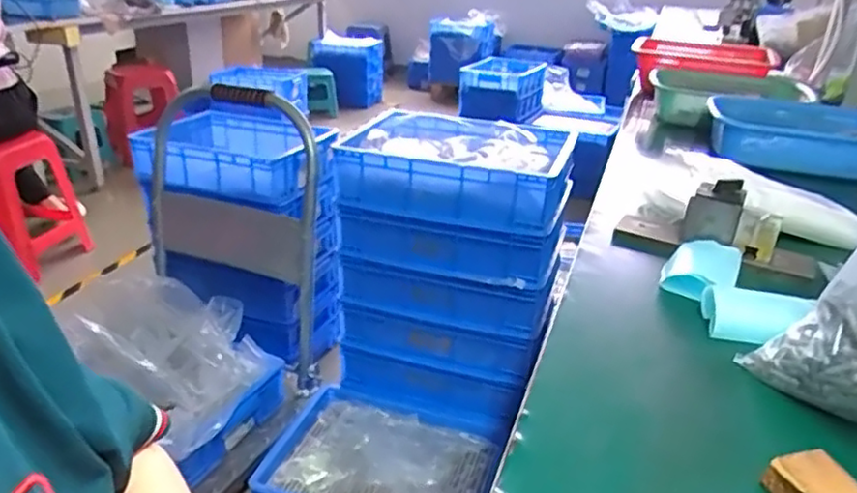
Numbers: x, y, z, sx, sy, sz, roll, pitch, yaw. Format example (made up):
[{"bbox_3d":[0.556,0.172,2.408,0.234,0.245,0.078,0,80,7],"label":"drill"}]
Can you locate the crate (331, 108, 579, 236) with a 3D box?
[{"bbox_3d":[0.062,-0.155,1.238,0.397,0.113,0.292,9,26,16],"label":"crate"}]

